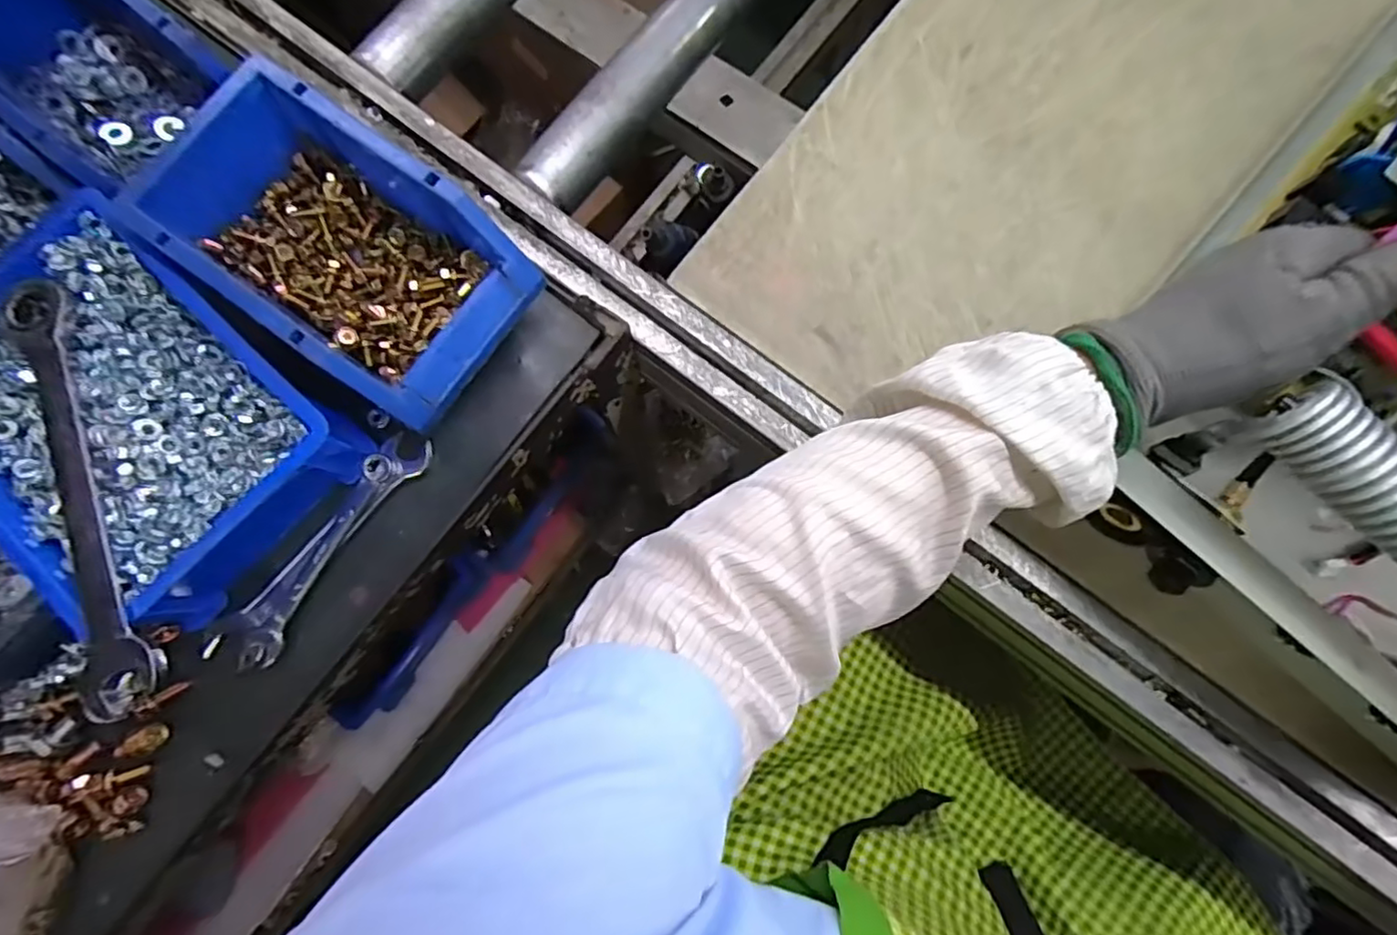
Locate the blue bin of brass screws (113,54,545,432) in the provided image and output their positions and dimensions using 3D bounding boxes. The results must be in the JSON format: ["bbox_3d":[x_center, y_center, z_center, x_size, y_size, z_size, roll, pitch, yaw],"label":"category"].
[{"bbox_3d":[-0.195,-0.117,0.367,0.183,0.082,0.115,34,81,5],"label":"blue bin of brass screws"}]

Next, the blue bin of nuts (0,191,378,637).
[{"bbox_3d":[-0.296,-0.025,0.359,0.202,0.081,0.146,43,82,7],"label":"blue bin of nuts"}]

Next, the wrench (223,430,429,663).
[{"bbox_3d":[-0.206,0.044,0.368,0.030,0.010,0.147,37,81,6],"label":"wrench"}]

